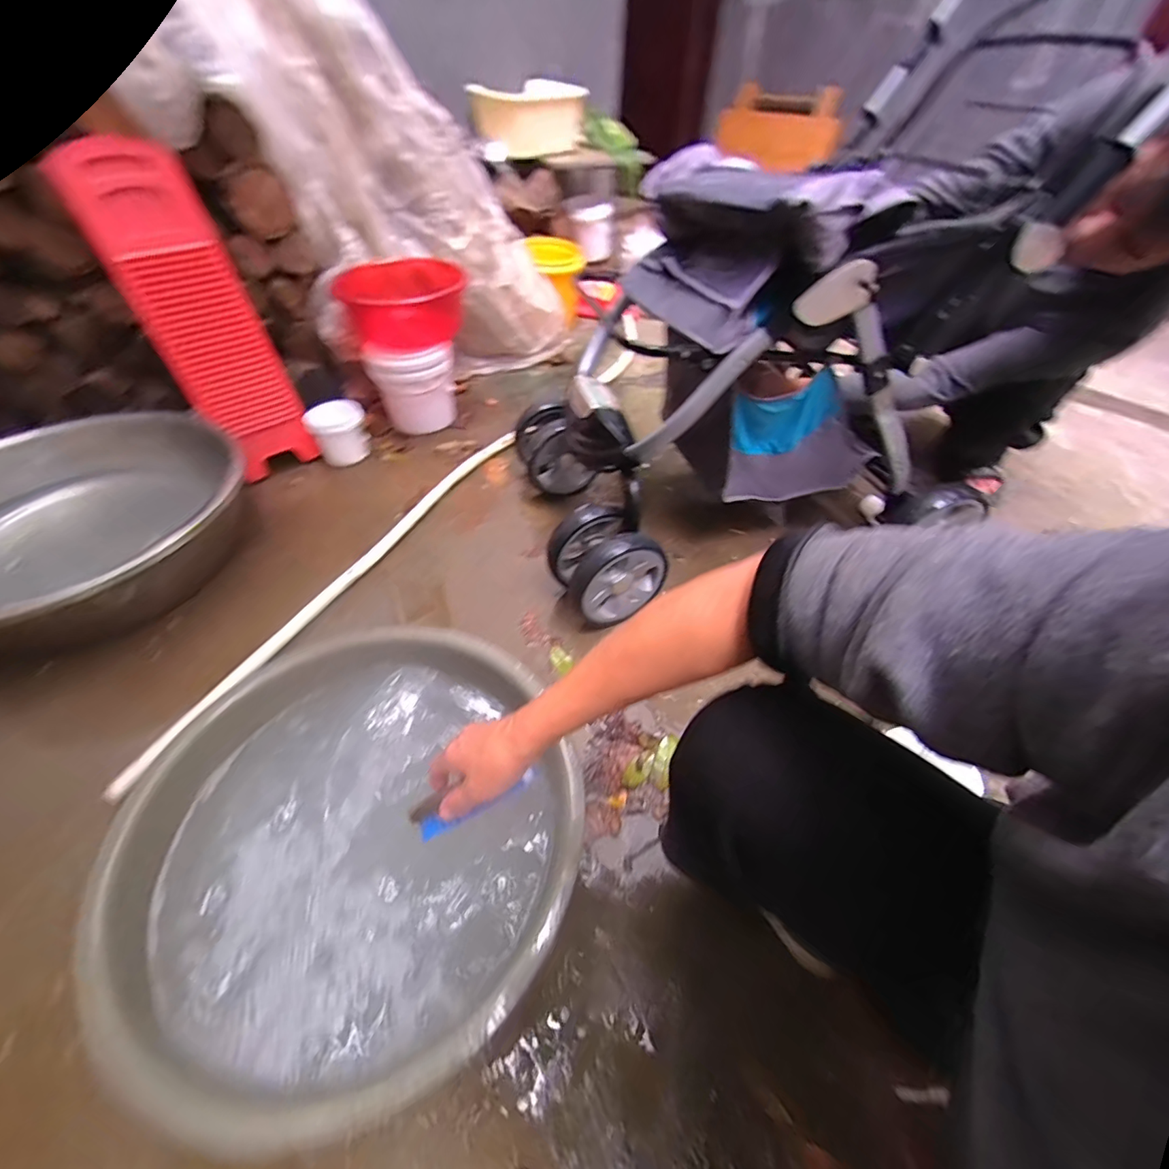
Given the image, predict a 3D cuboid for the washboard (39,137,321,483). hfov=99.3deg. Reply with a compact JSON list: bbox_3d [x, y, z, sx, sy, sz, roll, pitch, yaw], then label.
[{"bbox_3d":[-0.819,-0.556,1.091,0.203,0.617,0.042,-29,41,-21],"label":"washboard"}]

